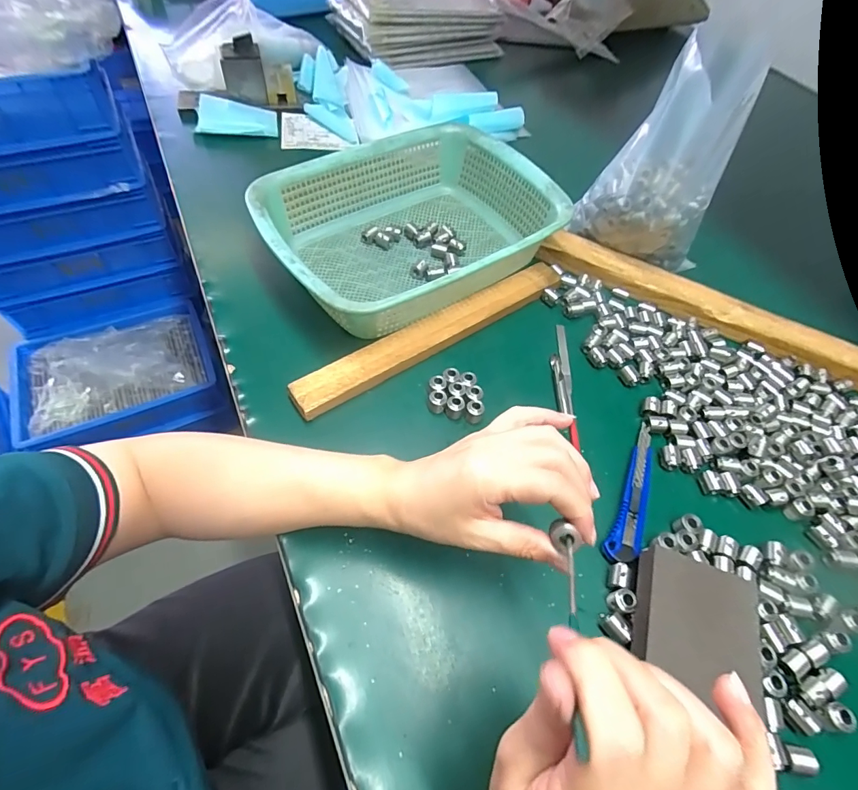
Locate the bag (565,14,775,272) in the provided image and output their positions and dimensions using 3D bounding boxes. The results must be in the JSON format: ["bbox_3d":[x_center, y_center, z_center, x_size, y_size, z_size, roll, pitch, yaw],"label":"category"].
[{"bbox_3d":[0.254,-0.242,0.459,0.111,0.206,0.105,-16,60,-15],"label":"bag"}]

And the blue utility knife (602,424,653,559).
[{"bbox_3d":[0.177,0.080,0.368,0.026,0.011,0.133,28,59,12],"label":"blue utility knife"}]

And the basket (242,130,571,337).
[{"bbox_3d":[-0.019,-0.179,0.473,0.292,0.071,0.219,-30,65,-21],"label":"basket"}]

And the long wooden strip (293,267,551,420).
[{"bbox_3d":[0.014,-0.067,0.439,0.319,0.014,0.038,-30,65,-21],"label":"long wooden strip"}]

